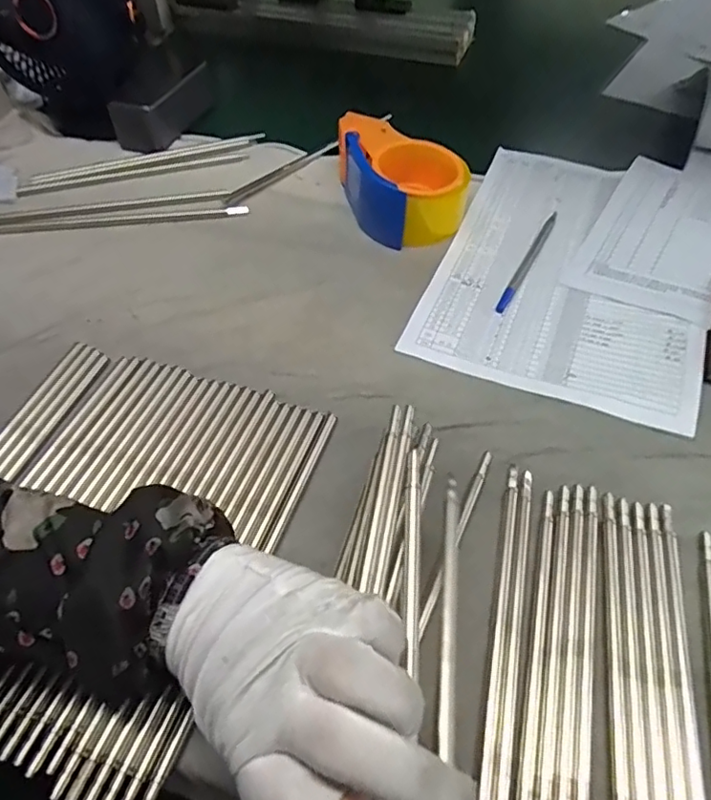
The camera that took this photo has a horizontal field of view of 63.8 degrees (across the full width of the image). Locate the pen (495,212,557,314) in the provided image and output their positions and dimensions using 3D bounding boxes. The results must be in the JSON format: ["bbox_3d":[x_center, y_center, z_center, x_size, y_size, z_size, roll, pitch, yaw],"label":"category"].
[{"bbox_3d":[0.146,-0.118,0.479,0.008,0.006,0.139,23,54,19],"label":"pen"}]

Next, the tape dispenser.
[{"bbox_3d":[0.043,-0.202,0.515,0.096,0.062,0.127,-12,51,-9],"label":"tape dispenser"}]

